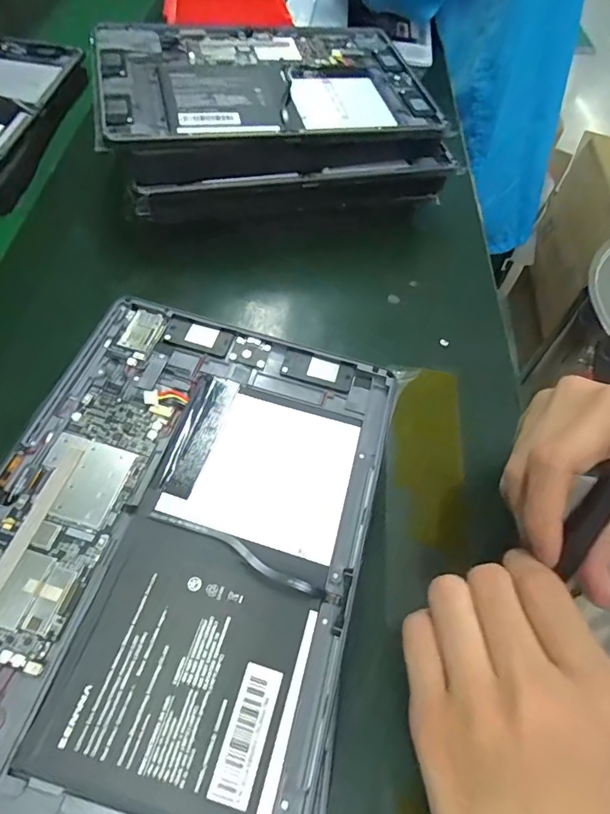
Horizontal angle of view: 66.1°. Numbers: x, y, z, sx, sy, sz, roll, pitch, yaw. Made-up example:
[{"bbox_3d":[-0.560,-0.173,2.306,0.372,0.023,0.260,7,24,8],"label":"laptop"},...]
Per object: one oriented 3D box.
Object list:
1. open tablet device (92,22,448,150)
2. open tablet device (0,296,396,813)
[{"bbox_3d":[-0.033,-0.265,0.377,0.252,0.007,0.181,-8,60,-12],"label":"open tablet device"},{"bbox_3d":[-0.060,0.062,0.205,0.168,0.007,0.250,15,57,2],"label":"open tablet device"}]

